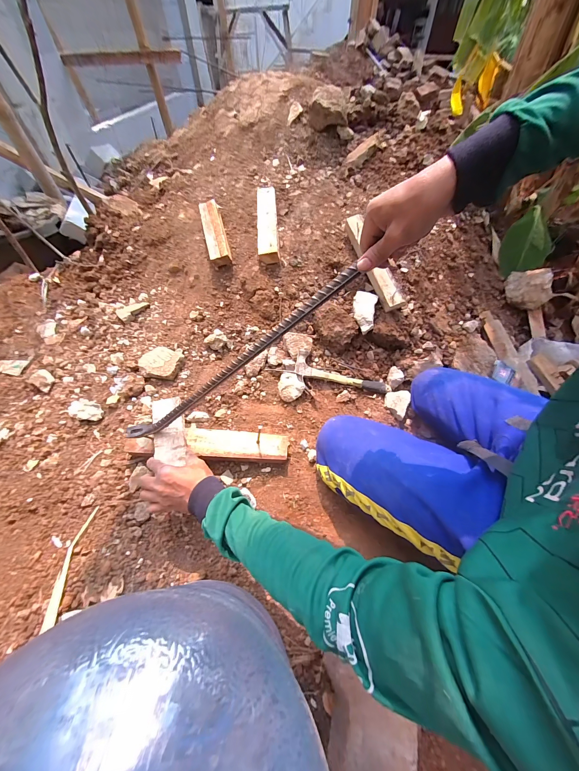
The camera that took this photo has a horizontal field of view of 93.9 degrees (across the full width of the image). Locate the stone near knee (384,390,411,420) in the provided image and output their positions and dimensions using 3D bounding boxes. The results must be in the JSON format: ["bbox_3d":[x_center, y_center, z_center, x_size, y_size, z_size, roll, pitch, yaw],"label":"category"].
[{"bbox_3d":[0.297,0.046,0.754,0.060,0.021,0.082,21,57,15],"label":"stone near knee"}]

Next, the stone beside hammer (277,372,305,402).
[{"bbox_3d":[0.004,0.005,0.697,0.068,0.038,0.073,-2,54,-1],"label":"stone beside hammer"}]

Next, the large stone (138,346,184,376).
[{"bbox_3d":[-0.333,-0.060,0.703,0.094,0.030,0.094,1,68,-2],"label":"large stone"}]

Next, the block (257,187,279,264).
[{"bbox_3d":[-0.068,-0.509,0.840,0.064,0.041,0.299,-3,70,-2],"label":"block"}]

